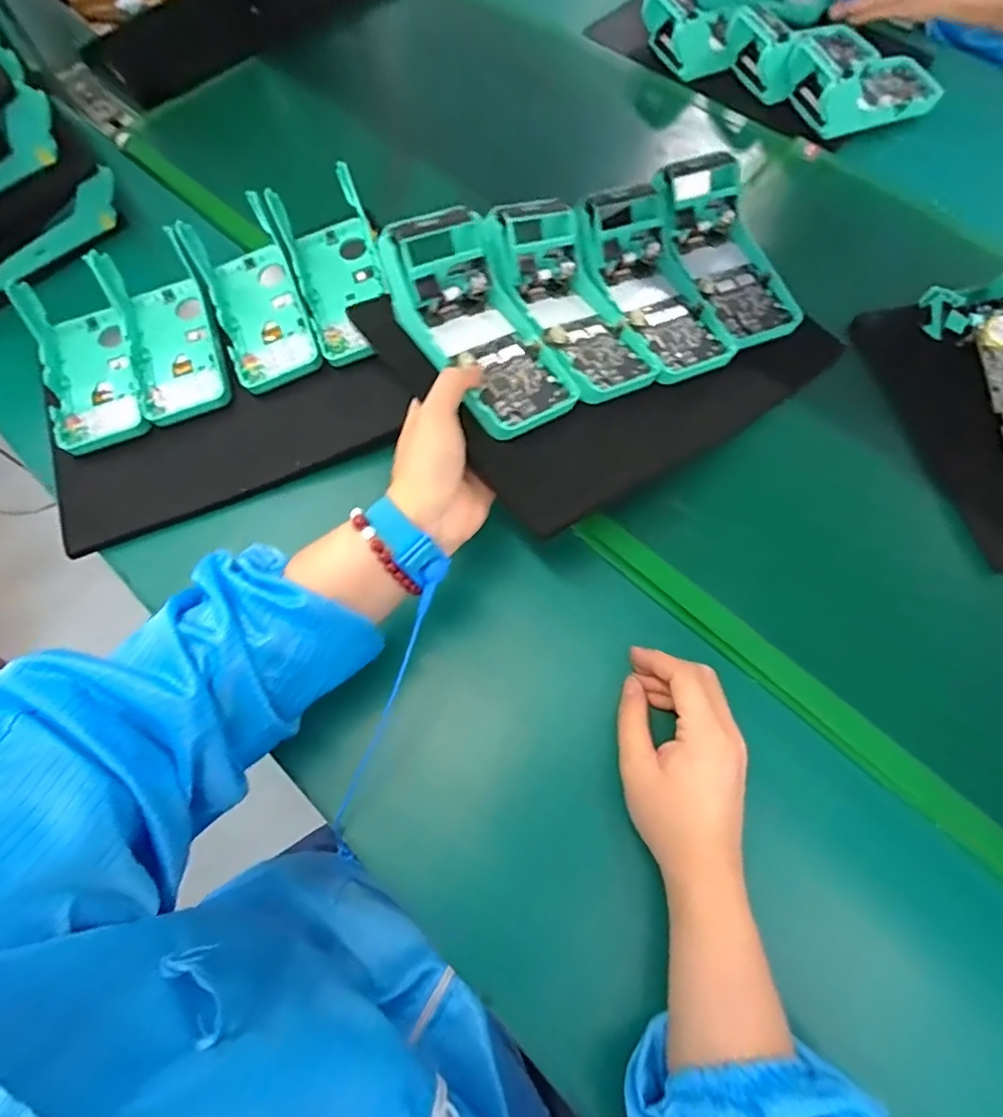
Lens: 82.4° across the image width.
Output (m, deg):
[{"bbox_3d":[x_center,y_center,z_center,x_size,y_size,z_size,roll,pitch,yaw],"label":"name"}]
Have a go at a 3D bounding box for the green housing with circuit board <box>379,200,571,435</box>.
[{"bbox_3d":[-0.018,-0.166,0.422,0.082,0.052,0.168,-33,85,-11],"label":"green housing with circuit board"}]

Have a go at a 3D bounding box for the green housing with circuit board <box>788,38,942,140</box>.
[{"bbox_3d":[0.390,-0.510,0.605,0.162,0.065,0.075,-20,69,-6],"label":"green housing with circuit board"}]

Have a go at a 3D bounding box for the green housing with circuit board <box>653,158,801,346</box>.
[{"bbox_3d":[0.195,-0.263,0.506,0.086,0.045,0.169,-22,86,-7],"label":"green housing with circuit board"}]

